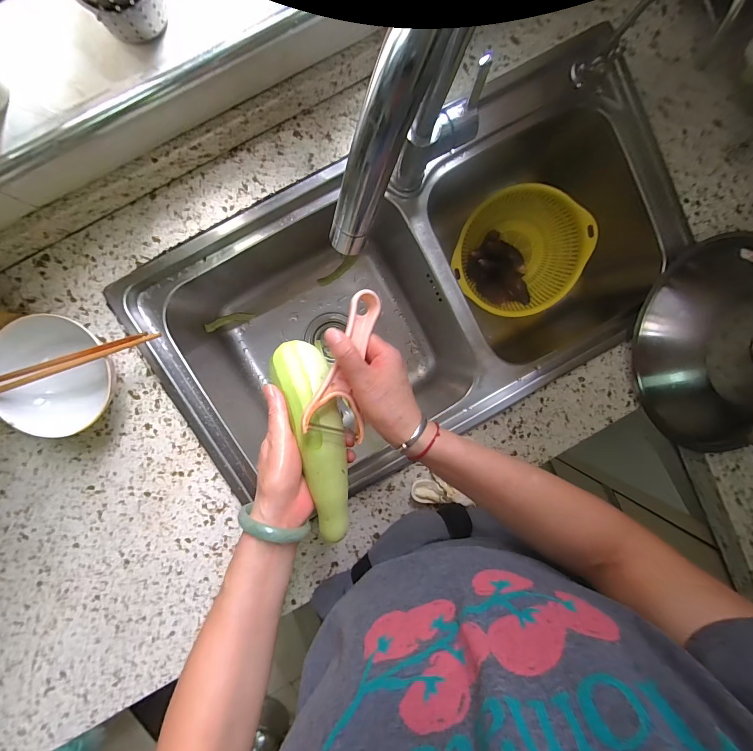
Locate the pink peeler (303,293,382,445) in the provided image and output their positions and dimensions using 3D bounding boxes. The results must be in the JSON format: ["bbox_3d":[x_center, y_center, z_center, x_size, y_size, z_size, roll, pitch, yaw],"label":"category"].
[{"bbox_3d":[-0.021,-0.010,0.336,0.057,0.037,0.139,18,81,-8],"label":"pink peeler"}]

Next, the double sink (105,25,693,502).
[{"bbox_3d":[0.060,-0.125,0.581,0.723,0.224,0.396,-27,99,-2],"label":"double sink"}]

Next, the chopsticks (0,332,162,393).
[{"bbox_3d":[-0.362,-0.009,0.393,0.228,0.016,0.019,-20,98,-3],"label":"chopsticks"}]

